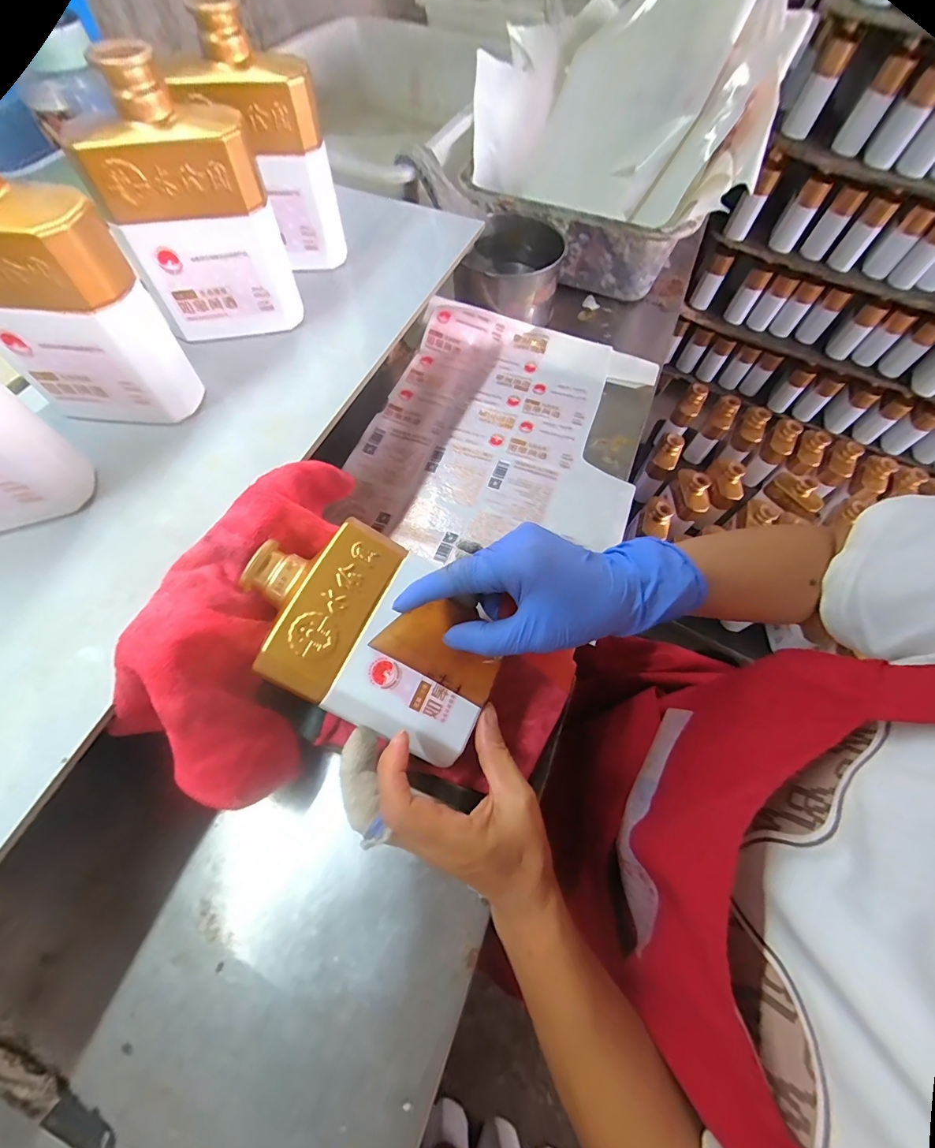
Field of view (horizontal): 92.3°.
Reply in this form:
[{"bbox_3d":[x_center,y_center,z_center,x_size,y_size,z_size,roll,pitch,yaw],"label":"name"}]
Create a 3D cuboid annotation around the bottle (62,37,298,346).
[{"bbox_3d":[-0.202,-0.268,0.337,0.112,0.154,0.050,-9,65,-9],"label":"bottle"}]

